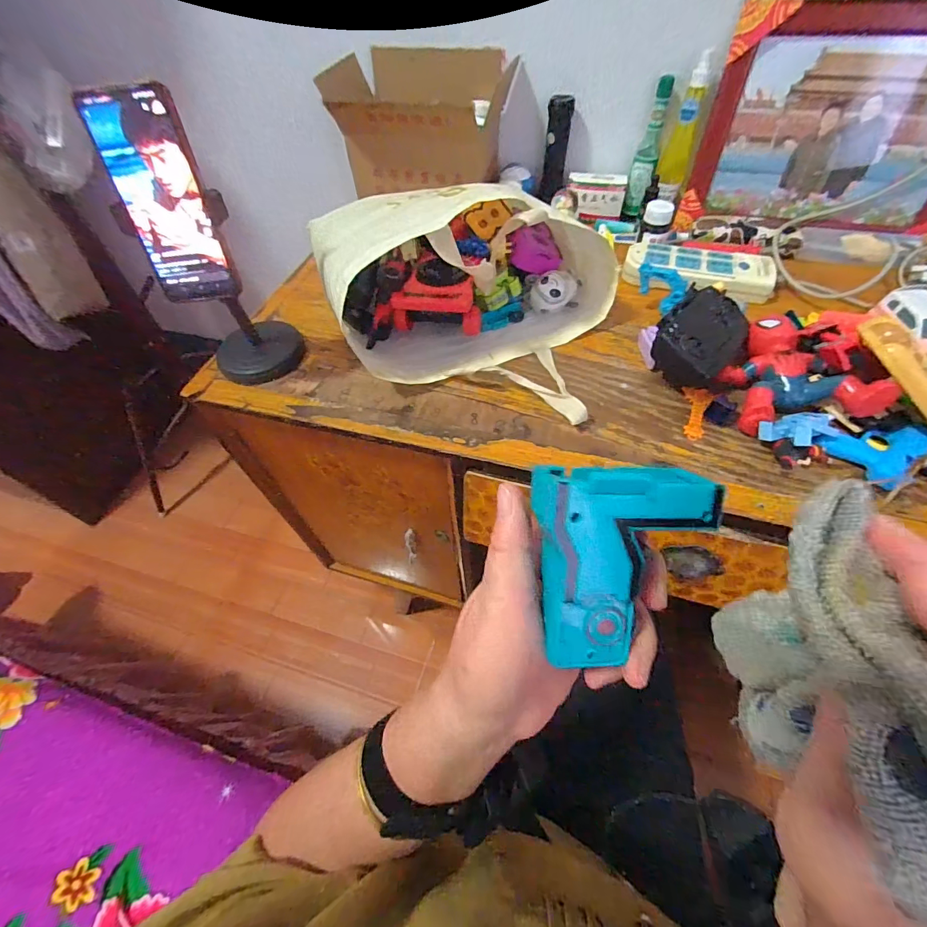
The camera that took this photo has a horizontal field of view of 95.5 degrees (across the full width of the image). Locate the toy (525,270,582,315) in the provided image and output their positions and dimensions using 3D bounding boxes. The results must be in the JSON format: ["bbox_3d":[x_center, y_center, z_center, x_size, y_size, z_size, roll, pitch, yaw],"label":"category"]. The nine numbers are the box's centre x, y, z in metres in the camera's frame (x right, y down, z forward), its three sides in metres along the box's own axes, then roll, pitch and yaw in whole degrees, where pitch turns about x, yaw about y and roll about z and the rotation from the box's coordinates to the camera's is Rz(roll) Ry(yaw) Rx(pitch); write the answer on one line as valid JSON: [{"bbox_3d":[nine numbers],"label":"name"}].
[{"bbox_3d":[0.129,-0.247,0.598,0.074,0.042,0.050,-5,55,0],"label":"toy"}]

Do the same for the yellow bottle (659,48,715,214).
[{"bbox_3d":[0.345,-0.508,0.653,0.039,0.178,0.036,4,55,6],"label":"yellow bottle"}]

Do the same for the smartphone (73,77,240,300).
[{"bbox_3d":[-0.275,-0.241,0.392,0.078,0.165,0.011,-8,35,-3],"label":"smartphone"}]

